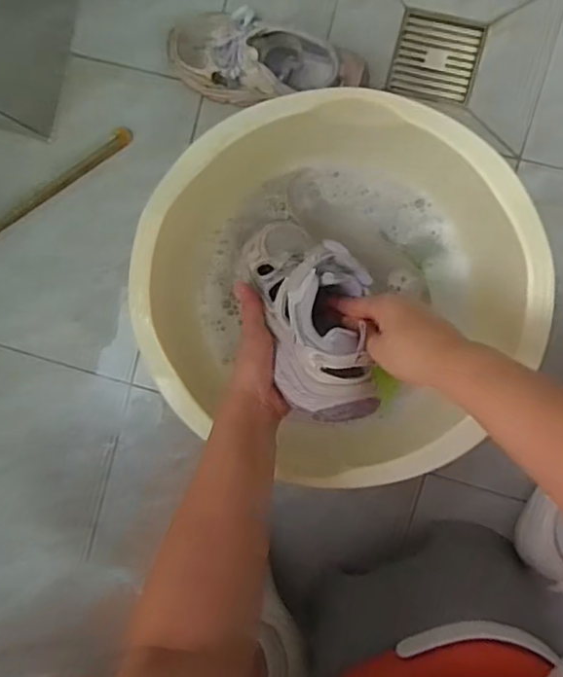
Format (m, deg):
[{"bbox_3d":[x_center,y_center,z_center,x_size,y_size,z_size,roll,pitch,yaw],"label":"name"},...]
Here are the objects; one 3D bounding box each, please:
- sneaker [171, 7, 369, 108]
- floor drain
[{"bbox_3d":[-0.025,-0.330,0.673,0.241,0.102,0.091,16,96,5],"label":"sneaker"},{"bbox_3d":[0.192,-0.346,0.697,0.100,0.014,0.102,15,96,5],"label":"floor drain"}]

